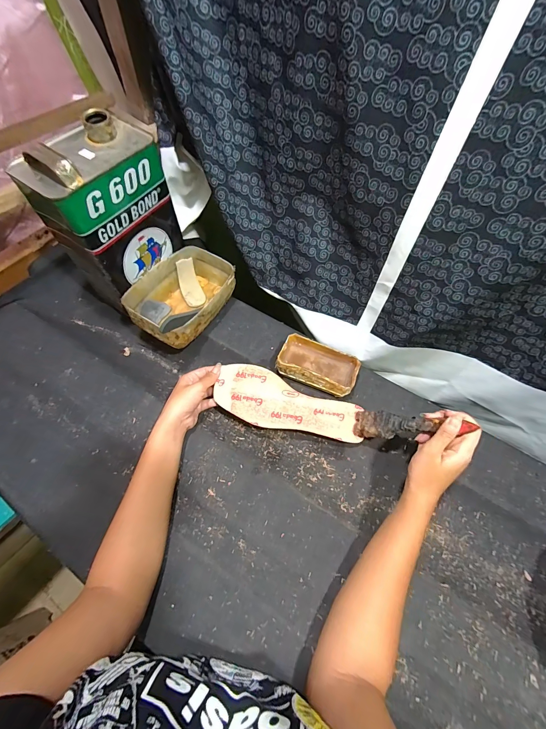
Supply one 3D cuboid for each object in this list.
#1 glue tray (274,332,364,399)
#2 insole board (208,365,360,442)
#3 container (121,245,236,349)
[{"bbox_3d":[0.075,0.001,0.503,0.130,0.043,0.077,18,60,8],"label":"glue tray"},{"bbox_3d":[0.023,0.063,0.467,0.223,0.007,0.083,18,70,2],"label":"insole board"},{"bbox_3d":[-0.154,-0.125,0.529,0.126,0.087,0.191,27,62,13],"label":"container"}]

